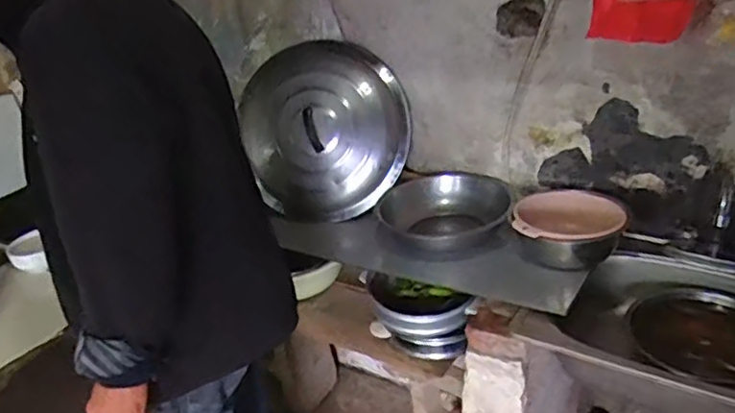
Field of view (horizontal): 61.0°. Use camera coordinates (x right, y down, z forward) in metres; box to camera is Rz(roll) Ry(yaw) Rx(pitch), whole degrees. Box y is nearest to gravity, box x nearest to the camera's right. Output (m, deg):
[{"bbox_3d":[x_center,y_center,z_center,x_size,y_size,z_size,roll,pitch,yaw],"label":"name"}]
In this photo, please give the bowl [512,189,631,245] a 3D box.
[{"bbox_3d":[0.397,0.038,1.233,0.208,0.076,0.202,-6,28,3],"label":"bowl"}]

